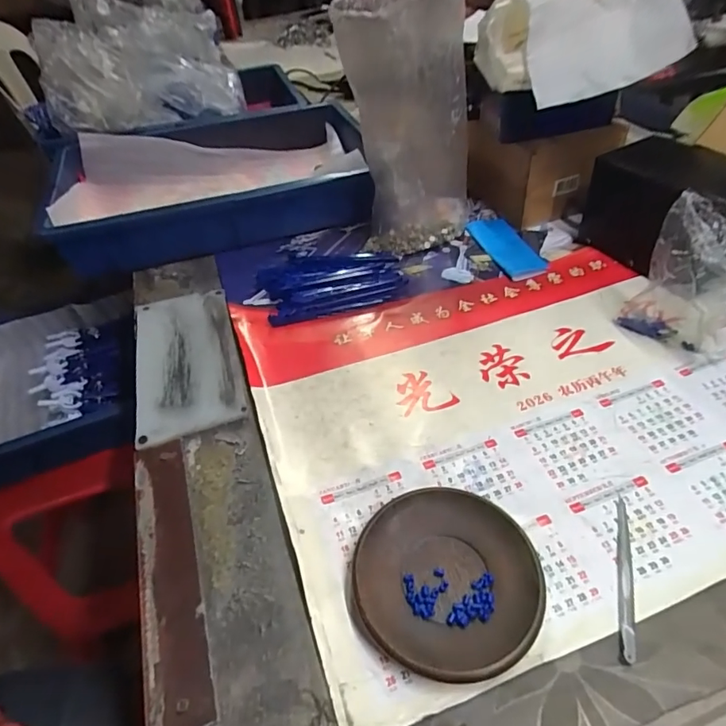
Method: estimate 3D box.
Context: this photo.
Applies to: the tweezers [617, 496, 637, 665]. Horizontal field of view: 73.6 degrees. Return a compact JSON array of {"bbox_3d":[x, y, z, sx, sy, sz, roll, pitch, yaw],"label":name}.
[{"bbox_3d":[0.166,0.131,0.307,0.008,0.006,0.105,11,46,17],"label":"tweezers"}]

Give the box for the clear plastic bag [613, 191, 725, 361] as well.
[{"bbox_3d":[0.290,-0.073,0.424,0.088,0.114,0.069,29,54,31],"label":"clear plastic bag"}]

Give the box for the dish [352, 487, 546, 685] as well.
[{"bbox_3d":[0.052,0.134,0.305,0.110,0.018,0.112,-3,44,3],"label":"dish"}]

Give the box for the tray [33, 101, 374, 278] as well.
[{"bbox_3d":[-0.211,-0.266,0.695,0.440,0.075,0.326,-15,45,-10],"label":"tray"}]

